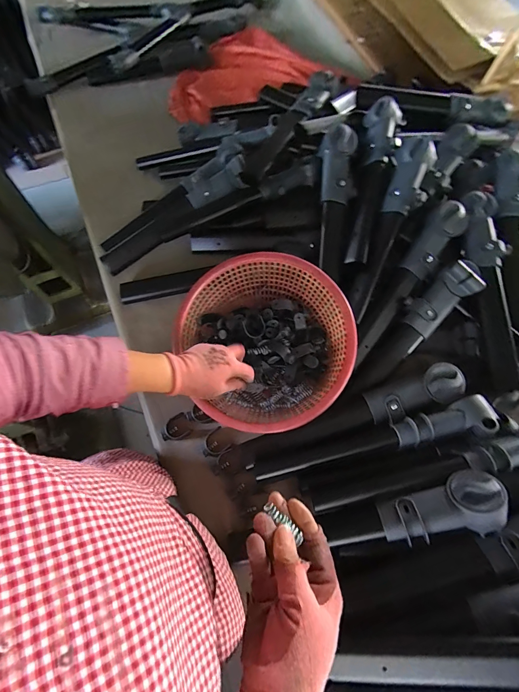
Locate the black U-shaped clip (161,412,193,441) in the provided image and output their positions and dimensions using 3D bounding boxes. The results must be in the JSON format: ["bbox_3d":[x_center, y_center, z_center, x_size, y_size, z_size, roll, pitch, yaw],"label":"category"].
[{"bbox_3d":[-0.151,0.146,0.567,0.048,0.009,0.040,-24,69,-11],"label":"black U-shaped clip"}]

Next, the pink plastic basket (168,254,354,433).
[{"bbox_3d":[0.016,-0.007,0.554,0.274,0.111,0.286,0,67,-1],"label":"pink plastic basket"}]

